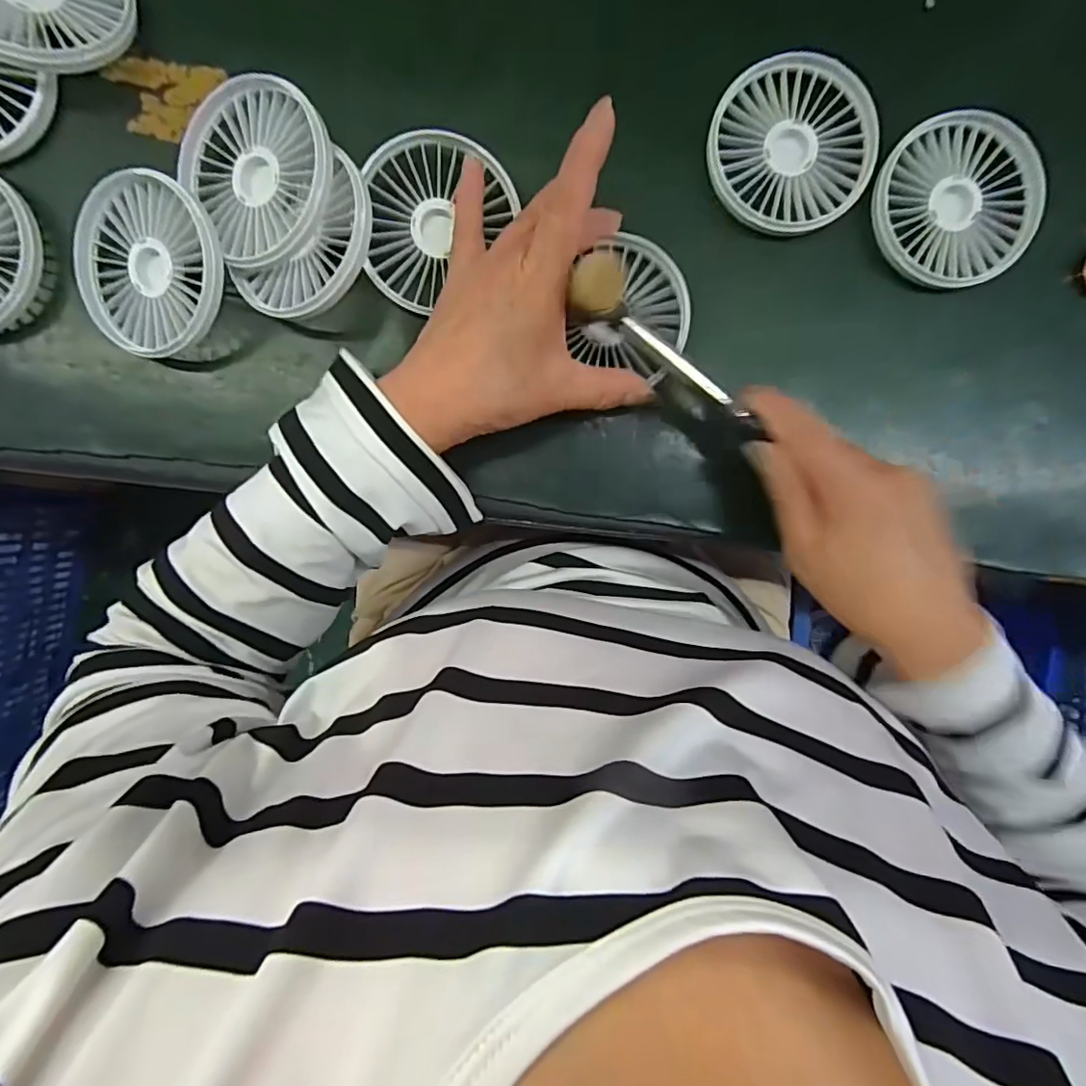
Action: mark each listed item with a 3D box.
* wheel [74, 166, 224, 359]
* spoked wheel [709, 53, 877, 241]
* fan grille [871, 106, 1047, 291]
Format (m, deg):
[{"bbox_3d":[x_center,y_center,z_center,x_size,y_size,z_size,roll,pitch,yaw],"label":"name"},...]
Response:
[{"bbox_3d":[-0.205,-0.145,0.301,0.085,0.014,0.087,4,103,17],"label":"wheel"},{"bbox_3d":[0.132,-0.214,0.309,0.085,0.013,0.087,0,99,-1],"label":"spoked wheel"},{"bbox_3d":[0.224,-0.184,0.307,0.083,0.008,0.087,0,99,-1],"label":"fan grille"}]

